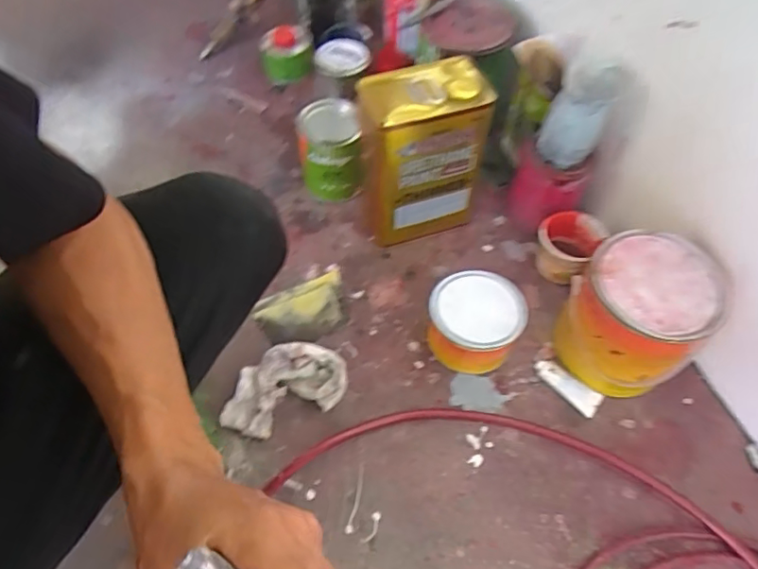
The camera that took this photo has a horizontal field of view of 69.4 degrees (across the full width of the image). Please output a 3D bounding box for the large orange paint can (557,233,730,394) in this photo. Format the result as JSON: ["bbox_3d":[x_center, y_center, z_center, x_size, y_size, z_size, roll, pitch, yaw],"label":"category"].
[{"bbox_3d":[0.321,0.045,0.702,0.154,0.166,0.148,0,55,-1],"label":"large orange paint can"}]

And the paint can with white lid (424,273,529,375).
[{"bbox_3d":[0.130,0.050,0.747,0.122,0.084,0.120,2,57,-2],"label":"paint can with white lid"}]

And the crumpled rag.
[{"bbox_3d":[-0.126,0.134,0.713,0.162,0.053,0.091,-19,60,-15],"label":"crumpled rag"}]

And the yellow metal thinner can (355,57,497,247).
[{"bbox_3d":[0.057,-0.182,0.805,0.164,0.247,0.117,-11,58,-10],"label":"yellow metal thinner can"}]

